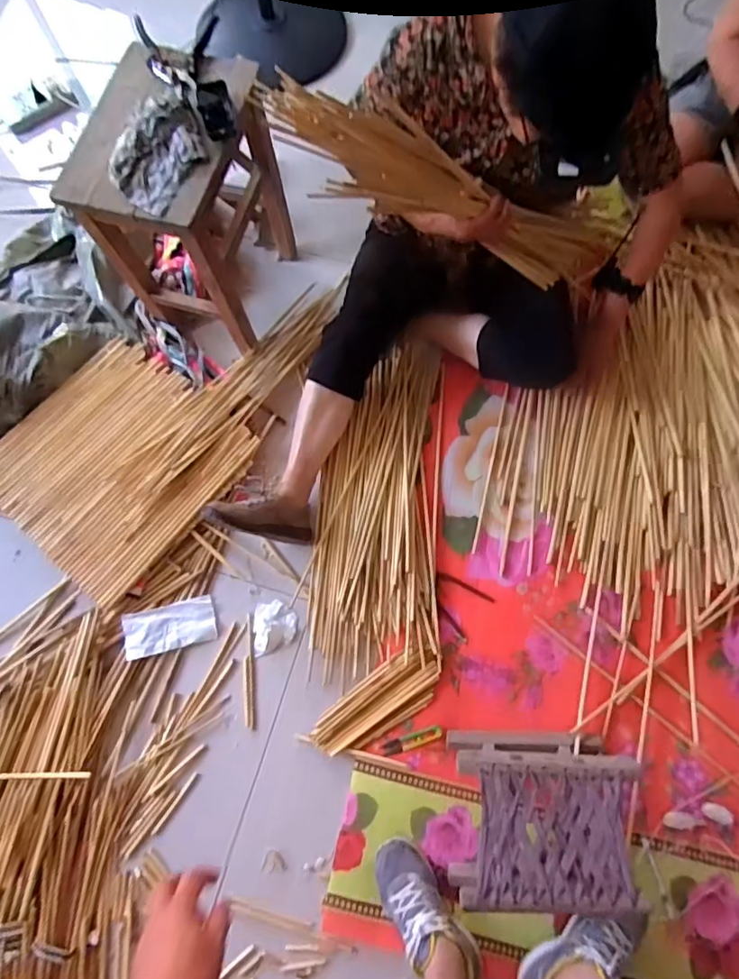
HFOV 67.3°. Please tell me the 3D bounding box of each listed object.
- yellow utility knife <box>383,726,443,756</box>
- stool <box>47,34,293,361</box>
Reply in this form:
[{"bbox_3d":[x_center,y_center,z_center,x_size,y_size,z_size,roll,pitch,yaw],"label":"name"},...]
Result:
[{"bbox_3d":[0.080,0.465,1.028,0.112,0.011,0.026,-20,75,-4],"label":"yellow utility knife"},{"bbox_3d":[-0.335,-0.541,1.083,0.241,0.406,0.327,16,76,6],"label":"stool"}]

